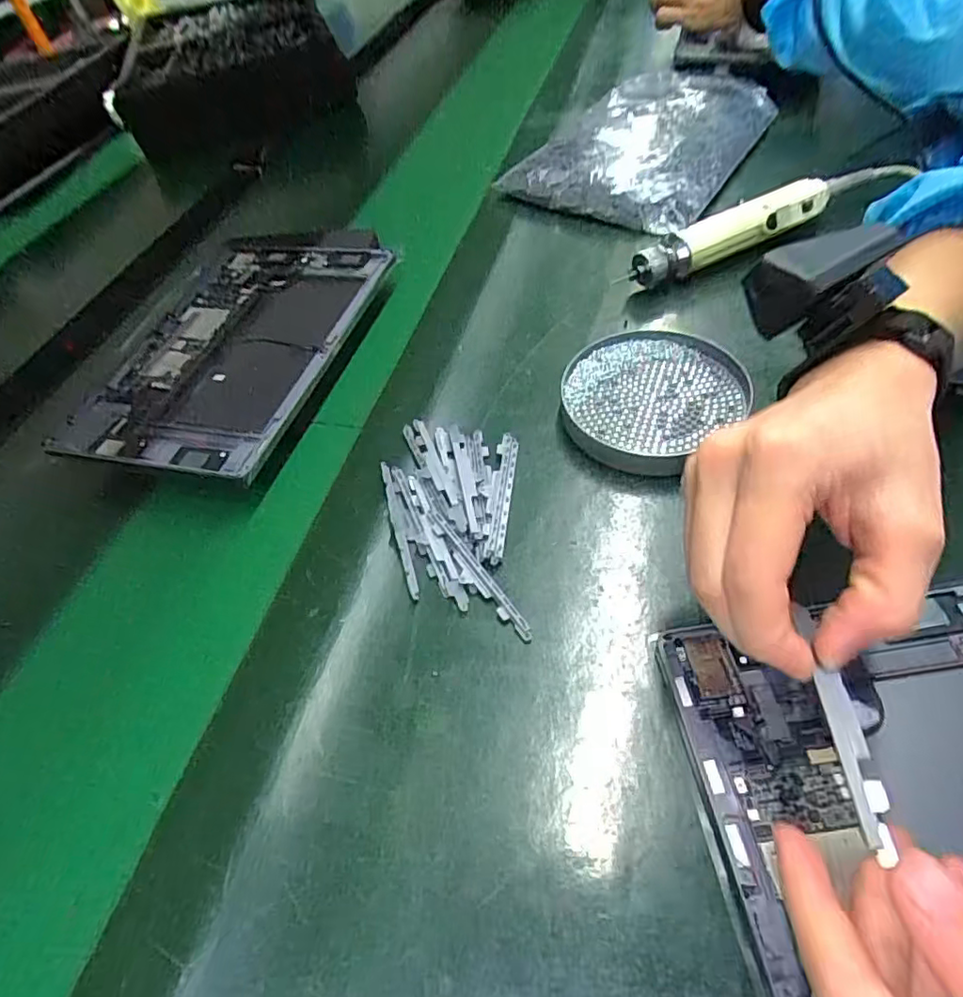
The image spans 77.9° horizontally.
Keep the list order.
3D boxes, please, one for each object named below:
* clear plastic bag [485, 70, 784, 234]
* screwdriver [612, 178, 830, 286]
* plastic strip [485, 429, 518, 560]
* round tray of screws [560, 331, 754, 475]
[{"bbox_3d":[0.178,-0.366,0.604,0.183,0.042,0.302,28,60,27],"label":"clear plastic bag"},{"bbox_3d":[0.201,-0.208,0.476,0.194,0.041,0.030,-27,52,-12],"label":"screwdriver"},{"bbox_3d":[0.013,-0.003,0.352,0.012,0.004,0.094,1,52,10],"label":"plastic strip"},{"bbox_3d":[0.106,-0.065,0.388,0.121,0.020,0.102,-39,56,-21],"label":"round tray of screws"}]

